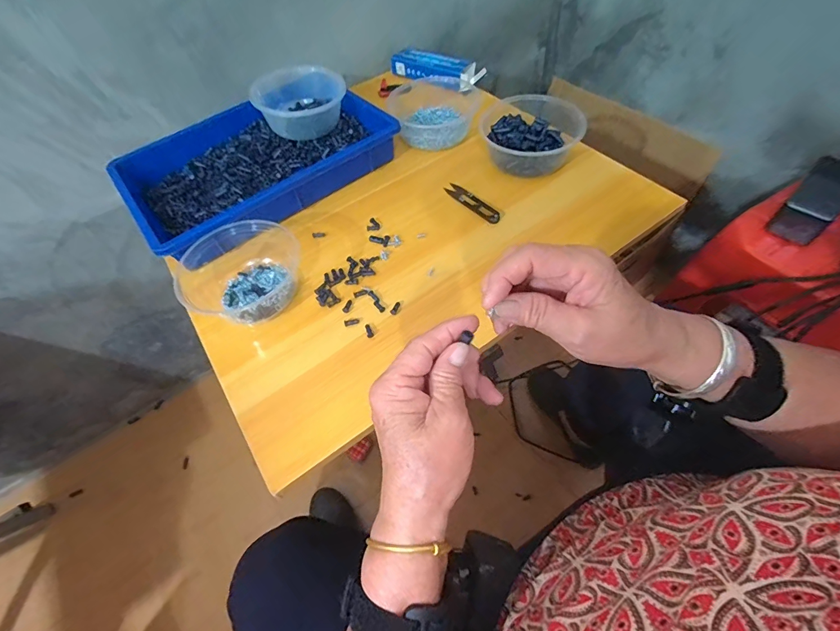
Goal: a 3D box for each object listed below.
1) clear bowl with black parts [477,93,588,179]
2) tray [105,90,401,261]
[{"bbox_3d":[0.150,-0.259,0.568,0.135,0.059,0.146,-2,56,3],"label":"clear bowl with black parts"},{"bbox_3d":[-0.249,-0.242,0.602,0.371,0.050,0.263,-33,59,-16],"label":"tray"}]

